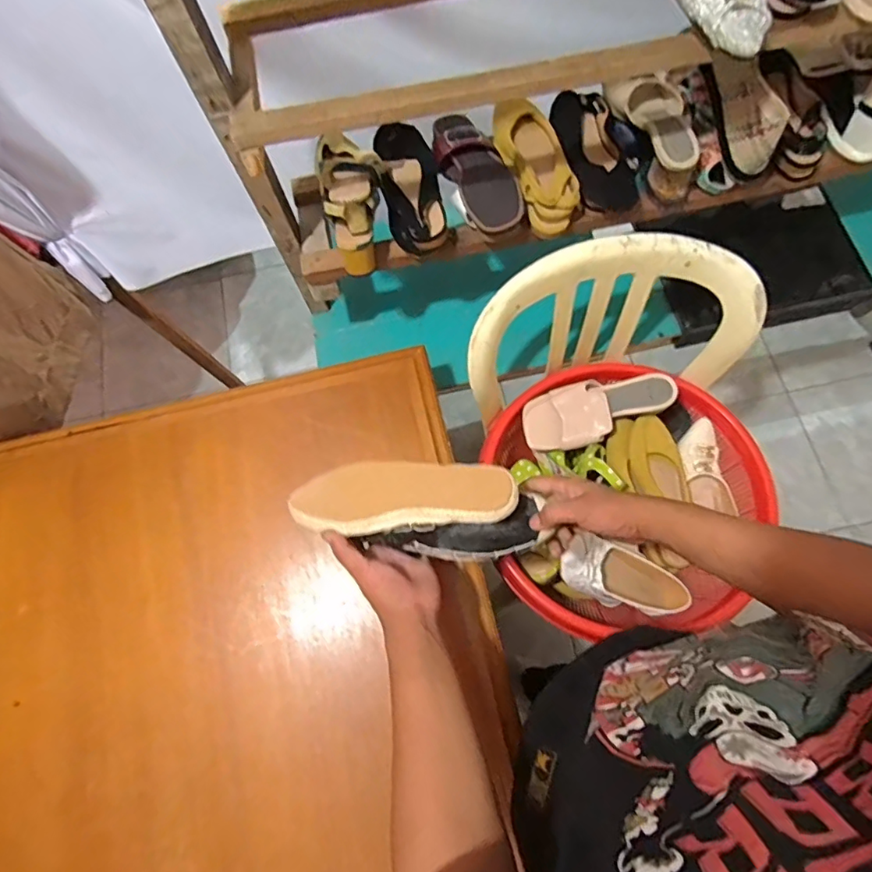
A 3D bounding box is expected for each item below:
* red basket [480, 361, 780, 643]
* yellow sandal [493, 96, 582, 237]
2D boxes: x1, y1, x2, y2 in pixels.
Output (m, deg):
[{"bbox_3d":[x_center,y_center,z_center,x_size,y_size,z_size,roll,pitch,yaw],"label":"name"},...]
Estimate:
[{"bbox_3d":[0.306,0.090,0.871,0.412,0.173,0.412,-1,72,3],"label":"red basket"},{"bbox_3d":[0.150,-0.395,0.773,0.082,0.050,0.203,-18,72,-3],"label":"yellow sandal"}]

